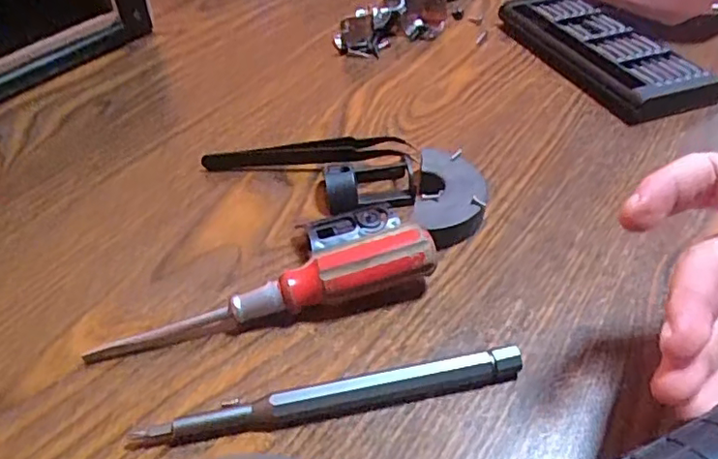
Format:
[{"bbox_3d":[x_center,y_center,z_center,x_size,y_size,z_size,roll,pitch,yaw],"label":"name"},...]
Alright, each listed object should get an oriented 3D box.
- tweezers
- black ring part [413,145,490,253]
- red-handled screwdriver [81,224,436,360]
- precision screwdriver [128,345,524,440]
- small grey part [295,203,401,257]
[{"bbox_3d":[-0.027,-0.040,0.321,0.110,0.012,0.013,-4,41,-3],"label":"tweezers"},{"bbox_3d":[0.044,-0.016,0.289,0.032,0.015,0.059,5,41,8],"label":"black ring part"},{"bbox_3d":[-0.037,0.025,0.241,0.136,0.026,0.018,-11,41,-10],"label":"red-handled screwdriver"},{"bbox_3d":[-0.008,0.059,0.214,0.135,0.011,0.012,-7,41,-6],"label":"precision screwdriver"},{"bbox_3d":[-0.004,0.001,0.275,0.042,0.013,0.020,-16,43,-16],"label":"small grey part"}]

